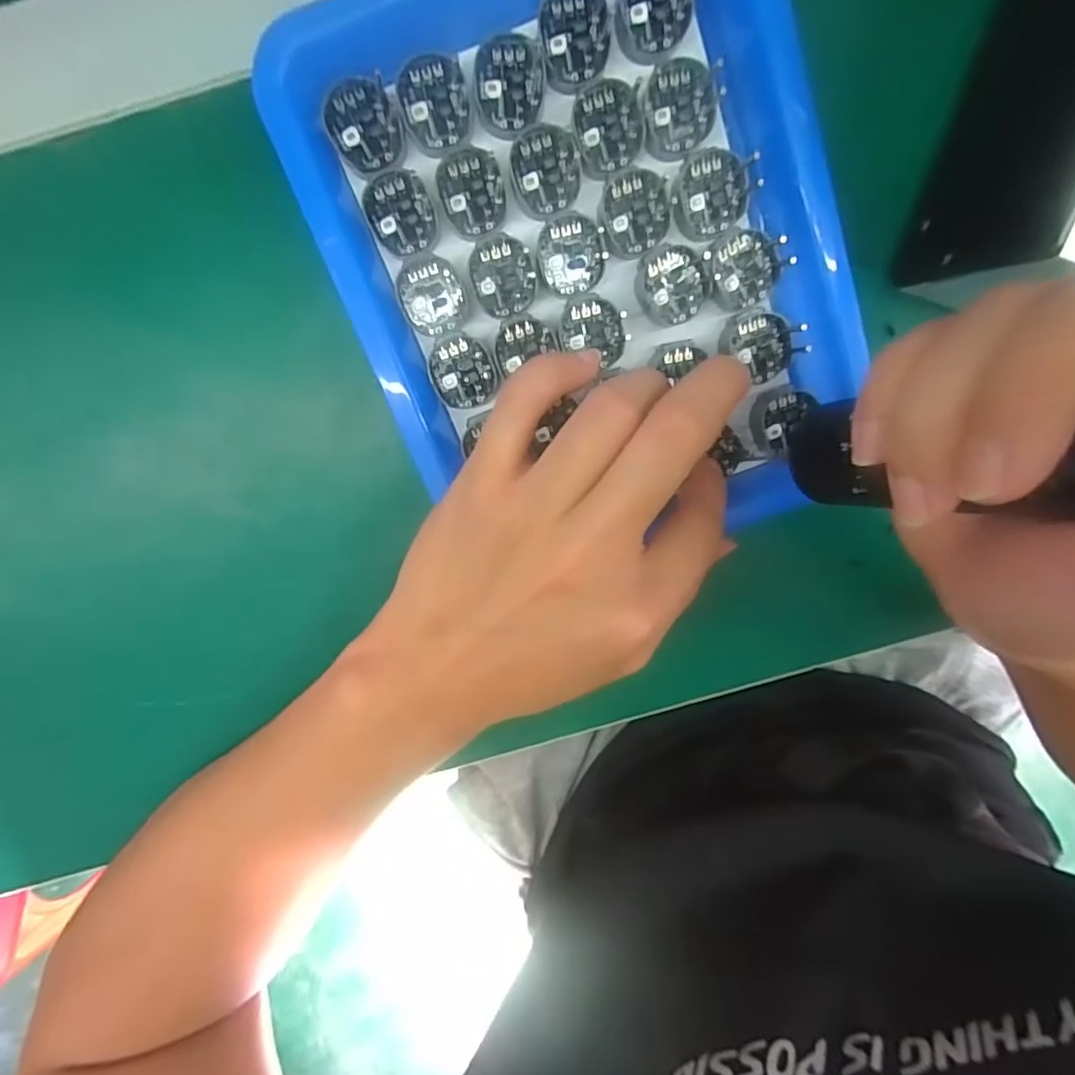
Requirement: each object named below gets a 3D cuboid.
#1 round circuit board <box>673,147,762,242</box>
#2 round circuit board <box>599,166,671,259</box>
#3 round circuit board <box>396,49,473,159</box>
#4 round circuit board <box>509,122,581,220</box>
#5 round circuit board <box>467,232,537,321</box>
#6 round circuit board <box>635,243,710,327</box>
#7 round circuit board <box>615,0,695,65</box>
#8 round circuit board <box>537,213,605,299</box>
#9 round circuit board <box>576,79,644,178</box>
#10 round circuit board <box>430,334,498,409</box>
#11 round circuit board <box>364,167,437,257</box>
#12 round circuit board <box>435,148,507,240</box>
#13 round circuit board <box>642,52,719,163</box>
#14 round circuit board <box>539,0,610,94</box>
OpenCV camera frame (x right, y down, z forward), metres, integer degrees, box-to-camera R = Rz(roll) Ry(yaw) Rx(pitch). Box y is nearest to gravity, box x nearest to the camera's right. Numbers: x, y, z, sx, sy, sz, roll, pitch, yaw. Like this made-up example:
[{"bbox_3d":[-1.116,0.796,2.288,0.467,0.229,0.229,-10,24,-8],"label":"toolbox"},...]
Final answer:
[{"bbox_3d":[0.063,-0.126,0.213,0.028,0.004,0.031,26,101,-7],"label":"round circuit board"},{"bbox_3d":[0.036,-0.119,0.215,0.025,0.004,0.029,-4,103,-1],"label":"round circuit board"},{"bbox_3d":[-0.035,-0.149,0.202,0.024,0.008,0.030,-13,103,1],"label":"round circuit board"},{"bbox_3d":[0.003,-0.131,0.209,0.024,0.005,0.029,4,103,-3],"label":"round circuit board"},{"bbox_3d":[-0.013,-0.098,0.219,0.023,0.006,0.029,-4,103,-1],"label":"round circuit board"},{"bbox_3d":[0.051,-0.096,0.221,0.025,0.004,0.028,-31,102,5],"label":"round circuit board"},{"bbox_3d":[0.040,-0.181,0.199,0.025,0.007,0.029,20,102,-6],"label":"round circuit board"},{"bbox_3d":[0.013,-0.104,0.218,0.024,0.008,0.027,-4,103,-1],"label":"round circuit board"},{"bbox_3d":[0.026,-0.145,0.208,0.024,0.004,0.030,-3,103,-1],"label":"round circuit board"},{"bbox_3d":[-0.029,-0.064,0.228,0.025,0.004,0.027,-3,99,-17],"label":"round circuit board"},{"bbox_3d":[-0.049,-0.117,0.211,0.024,0.005,0.028,-17,103,2],"label":"round circuit board"},{"bbox_3d":[-0.023,-0.124,0.210,0.023,0.005,0.029,-4,103,-1],"label":"round circuit board"},{"bbox_3d":[0.051,-0.152,0.207,0.026,0.005,0.031,-5,103,0],"label":"round circuit board"},{"bbox_3d":[0.013,-0.171,0.199,0.023,0.006,0.030,-7,103,0],"label":"round circuit board"}]

